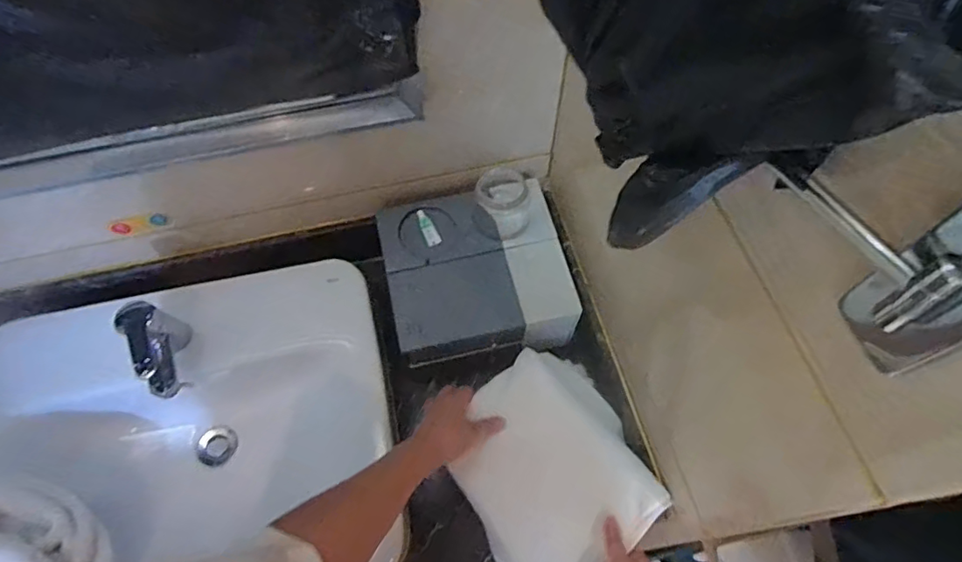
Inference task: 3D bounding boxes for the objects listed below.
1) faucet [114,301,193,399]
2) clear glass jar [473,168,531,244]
[{"bbox_3d":[-0.398,0.098,0.700,0.046,0.130,0.108,-18,64,-9],"label":"faucet"},{"bbox_3d":[0.029,-0.111,0.795,0.078,0.064,0.082,0,62,0],"label":"clear glass jar"}]

